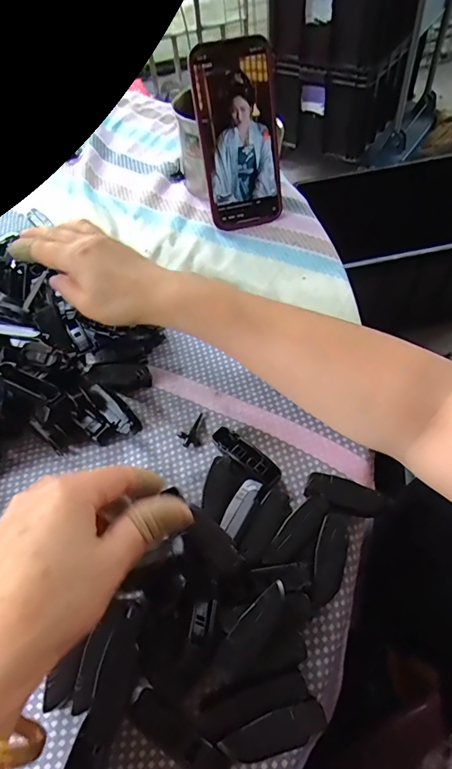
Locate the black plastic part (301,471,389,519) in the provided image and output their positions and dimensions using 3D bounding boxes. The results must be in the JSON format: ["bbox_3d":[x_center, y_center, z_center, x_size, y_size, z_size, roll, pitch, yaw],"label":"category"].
[{"bbox_3d":[0.079,0.075,0.294,0.052,0.017,0.018,15,57,14],"label":"black plastic part"}]

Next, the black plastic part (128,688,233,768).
[{"bbox_3d":[-0.024,0.180,0.226,0.055,0.011,0.017,29,62,22],"label":"black plastic part"}]

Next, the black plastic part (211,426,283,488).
[{"bbox_3d":[0.015,0.051,0.315,0.020,0.017,0.056,-39,61,-21],"label":"black plastic part"}]

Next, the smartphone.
[{"bbox_3d":[0.014,-0.239,0.433,0.077,0.158,0.012,-12,31,-4],"label":"smartphone"}]

